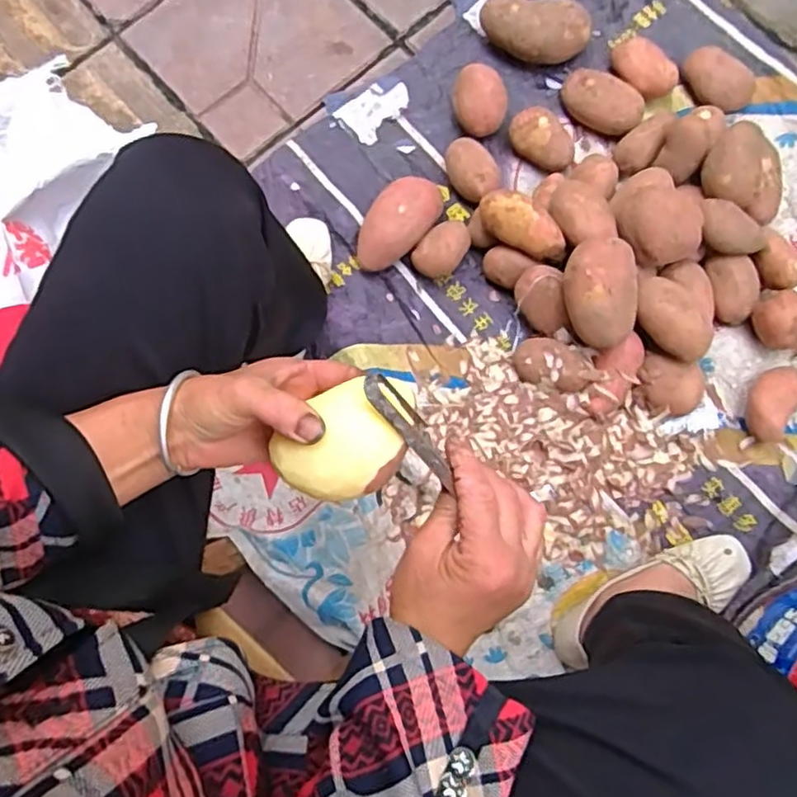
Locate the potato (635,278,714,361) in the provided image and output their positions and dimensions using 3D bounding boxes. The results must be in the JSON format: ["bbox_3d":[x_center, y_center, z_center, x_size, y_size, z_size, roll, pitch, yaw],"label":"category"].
[{"bbox_3d":[0.325,-0.093,0.779,0.062,0.057,0.110,-38,79,-3],"label":"potato"}]

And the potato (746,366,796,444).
[{"bbox_3d":[0.462,0.004,0.795,0.064,0.049,0.100,33,84,10],"label":"potato"}]

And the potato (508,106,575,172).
[{"bbox_3d":[0.196,-0.350,0.879,0.093,0.052,0.063,29,83,9],"label":"potato"}]

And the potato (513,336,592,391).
[{"bbox_3d":[0.195,-0.042,0.818,0.101,0.047,0.062,19,82,8],"label":"potato"}]

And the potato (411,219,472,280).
[{"bbox_3d":[0.059,-0.193,0.858,0.082,0.047,0.054,-41,79,-3],"label":"potato"}]

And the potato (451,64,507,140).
[{"bbox_3d":[0.110,-0.403,0.889,0.072,0.061,0.086,-1,80,5],"label":"potato"}]

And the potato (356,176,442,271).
[{"bbox_3d":[-0.003,-0.229,0.863,0.080,0.057,0.138,37,84,10],"label":"potato"}]

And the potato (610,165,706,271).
[{"bbox_3d":[0.305,-0.222,0.791,0.089,0.070,0.125,-22,79,0],"label":"potato"}]

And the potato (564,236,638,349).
[{"bbox_3d":[0.238,-0.126,0.758,0.078,0.057,0.118,-5,79,4],"label":"potato"}]

